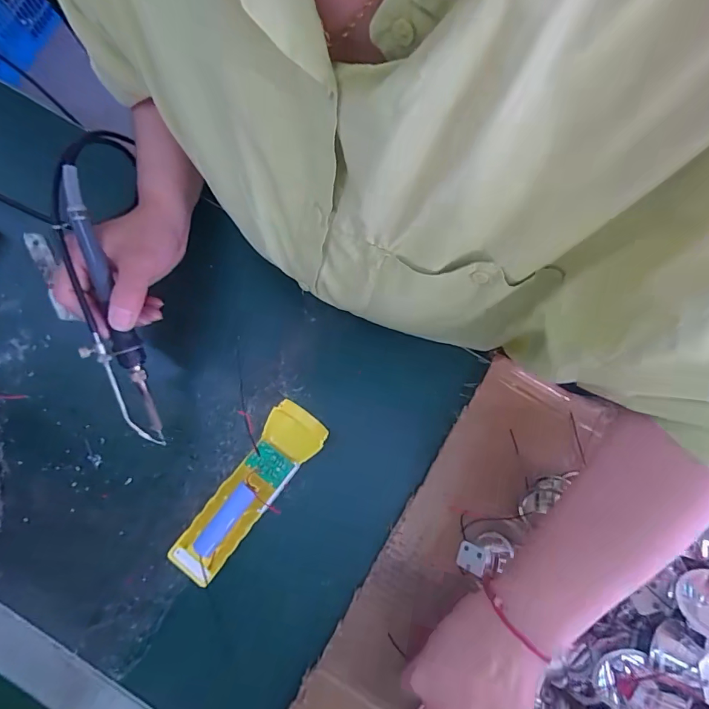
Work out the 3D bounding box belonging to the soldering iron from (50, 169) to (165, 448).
[{"bbox_3d":[-0.185,-0.027,0.317,0.033,0.019,0.207,-13,102,-4],"label":"soldering iron"}]

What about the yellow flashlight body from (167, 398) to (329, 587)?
[{"bbox_3d":[-0.090,0.116,0.364,0.047,0.030,0.162,38,84,5],"label":"yellow flashlight body"}]

